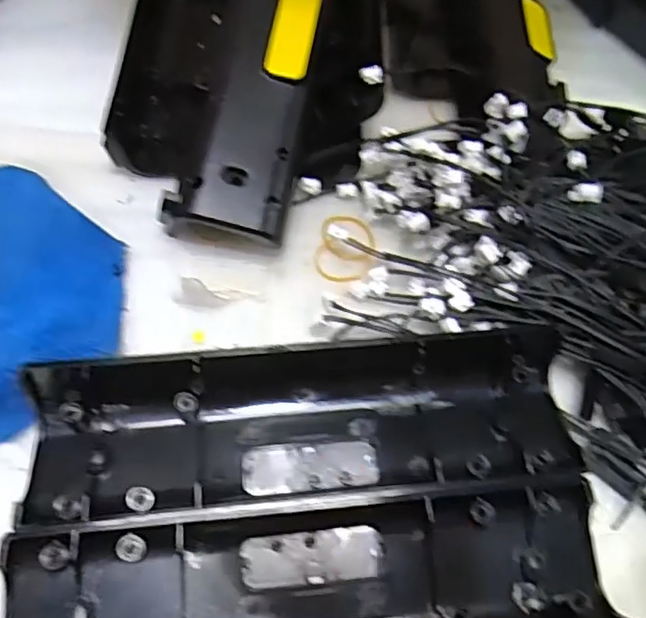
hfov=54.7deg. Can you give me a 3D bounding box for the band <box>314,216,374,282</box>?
[{"bbox_3d":[0.013,-0.035,0.355,0.032,0.005,0.046,11,59,1],"label":"band"}]

